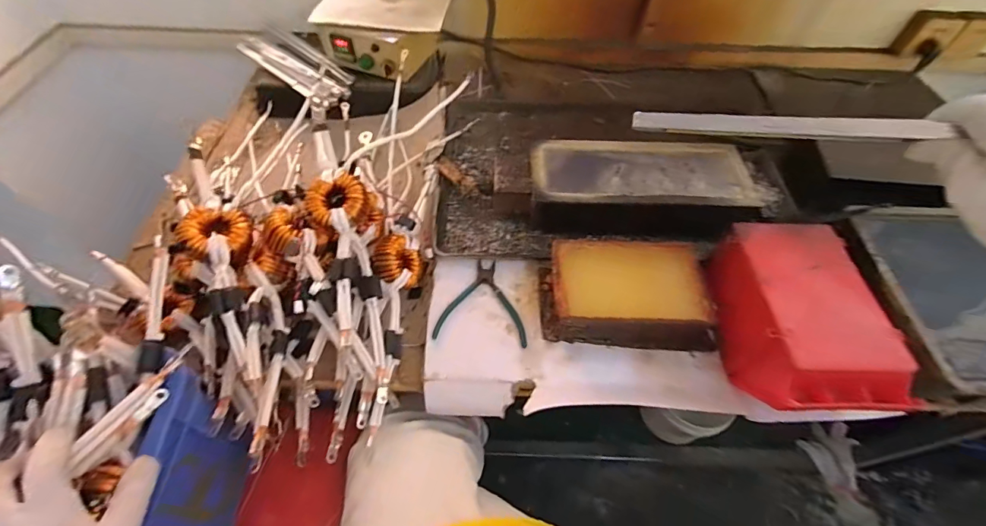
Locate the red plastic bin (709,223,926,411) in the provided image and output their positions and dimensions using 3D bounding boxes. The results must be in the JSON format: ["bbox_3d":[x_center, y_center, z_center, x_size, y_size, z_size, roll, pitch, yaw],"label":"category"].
[{"bbox_3d":[0.377,0.071,0.541,0.154,0.108,0.235,0,55,-3],"label":"red plastic bin"}]

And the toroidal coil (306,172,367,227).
[{"bbox_3d":[-0.210,-0.081,0.579,0.078,0.038,0.063,-17,81,-1],"label":"toroidal coil"}]

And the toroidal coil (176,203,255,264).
[{"bbox_3d":[-0.352,-0.038,0.547,0.075,0.031,0.075,12,62,-25],"label":"toroidal coil"}]

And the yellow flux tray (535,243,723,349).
[{"bbox_3d":[0.184,0.040,0.591,0.226,0.075,0.137,4,55,0],"label":"yellow flux tray"}]

